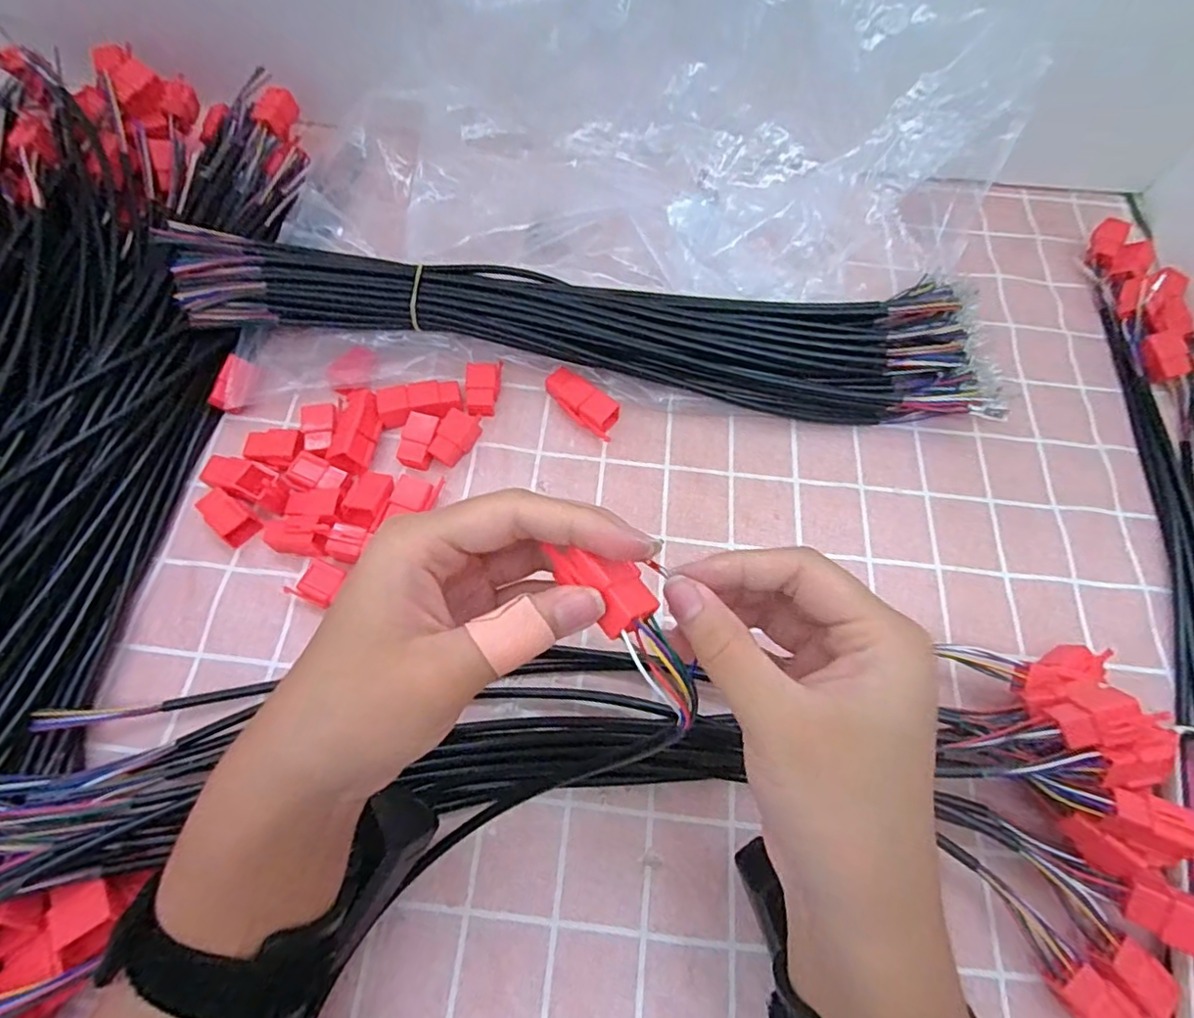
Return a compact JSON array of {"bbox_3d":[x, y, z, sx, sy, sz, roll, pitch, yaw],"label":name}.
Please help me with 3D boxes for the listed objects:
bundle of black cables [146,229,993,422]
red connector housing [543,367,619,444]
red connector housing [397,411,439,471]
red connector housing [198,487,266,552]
[{"bbox_3d":[-0.007,-0.124,0.388,0.504,0.042,0.091,7,64,1],"label":"bundle of black cables"},{"bbox_3d":[-0.009,-0.066,0.380,0.053,0.017,0.022,40,69,16],"label":"red connector housing"},{"bbox_3d":[-0.106,-0.041,0.361,0.019,0.009,0.032,11,87,-3],"label":"red connector housing"},{"bbox_3d":[-0.202,0.004,0.335,0.030,0.017,0.020,39,69,15],"label":"red connector housing"}]

